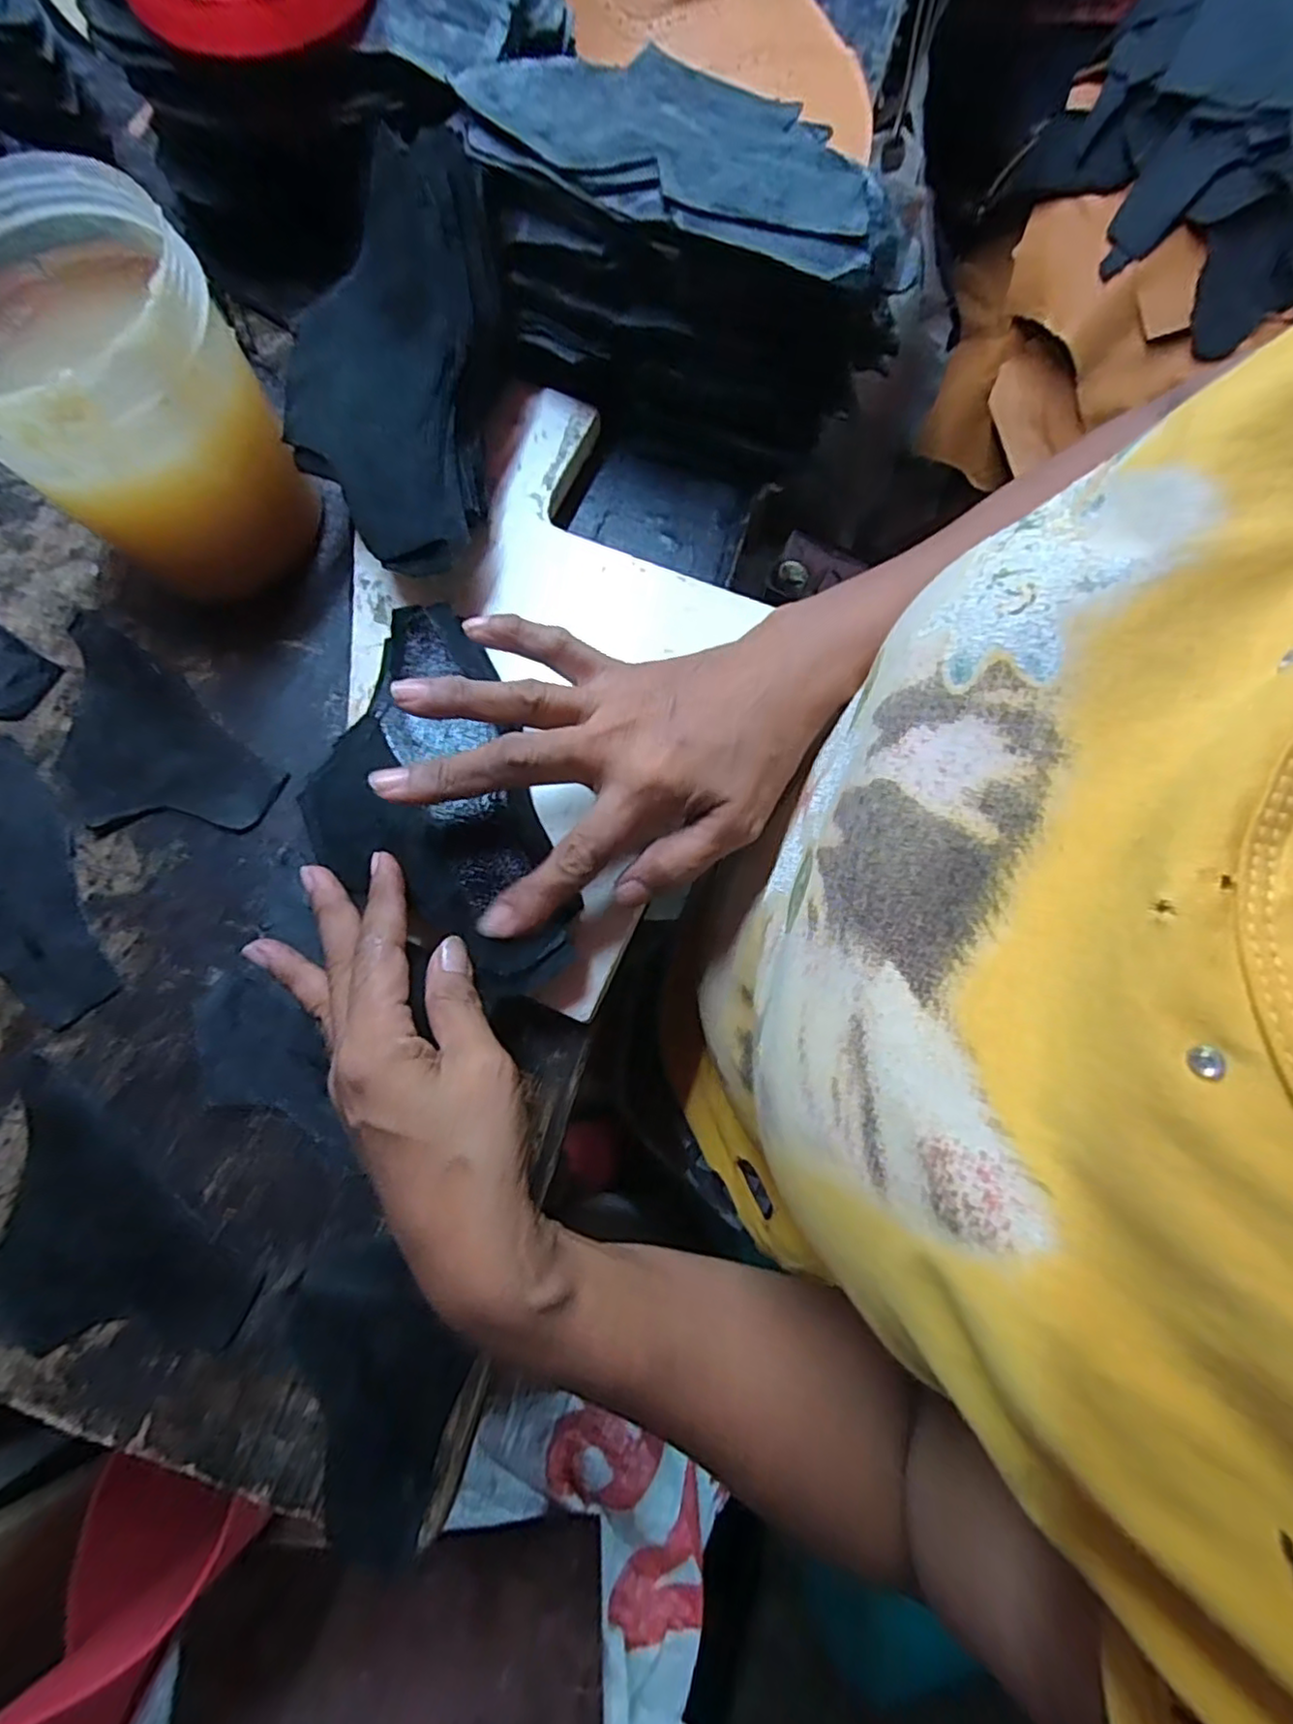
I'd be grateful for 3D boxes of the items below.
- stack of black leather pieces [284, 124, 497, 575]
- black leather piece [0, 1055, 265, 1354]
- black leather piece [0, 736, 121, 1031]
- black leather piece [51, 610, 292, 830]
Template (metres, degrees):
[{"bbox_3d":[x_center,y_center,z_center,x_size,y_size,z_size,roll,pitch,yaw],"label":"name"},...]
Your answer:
[{"bbox_3d":[-0.122,-0.224,0.306,0.093,0.031,0.171,4,98,8],"label":"stack of black leather pieces"},{"bbox_3d":[-0.247,0.168,0.291,0.147,0.004,0.080,38,81,8],"label":"black leather piece"},{"bbox_3d":[-0.322,0.015,0.326,0.083,0.004,0.149,-26,78,-4],"label":"black leather piece"},{"bbox_3d":[-0.264,-0.058,0.341,0.148,0.004,0.081,39,81,9],"label":"black leather piece"}]

